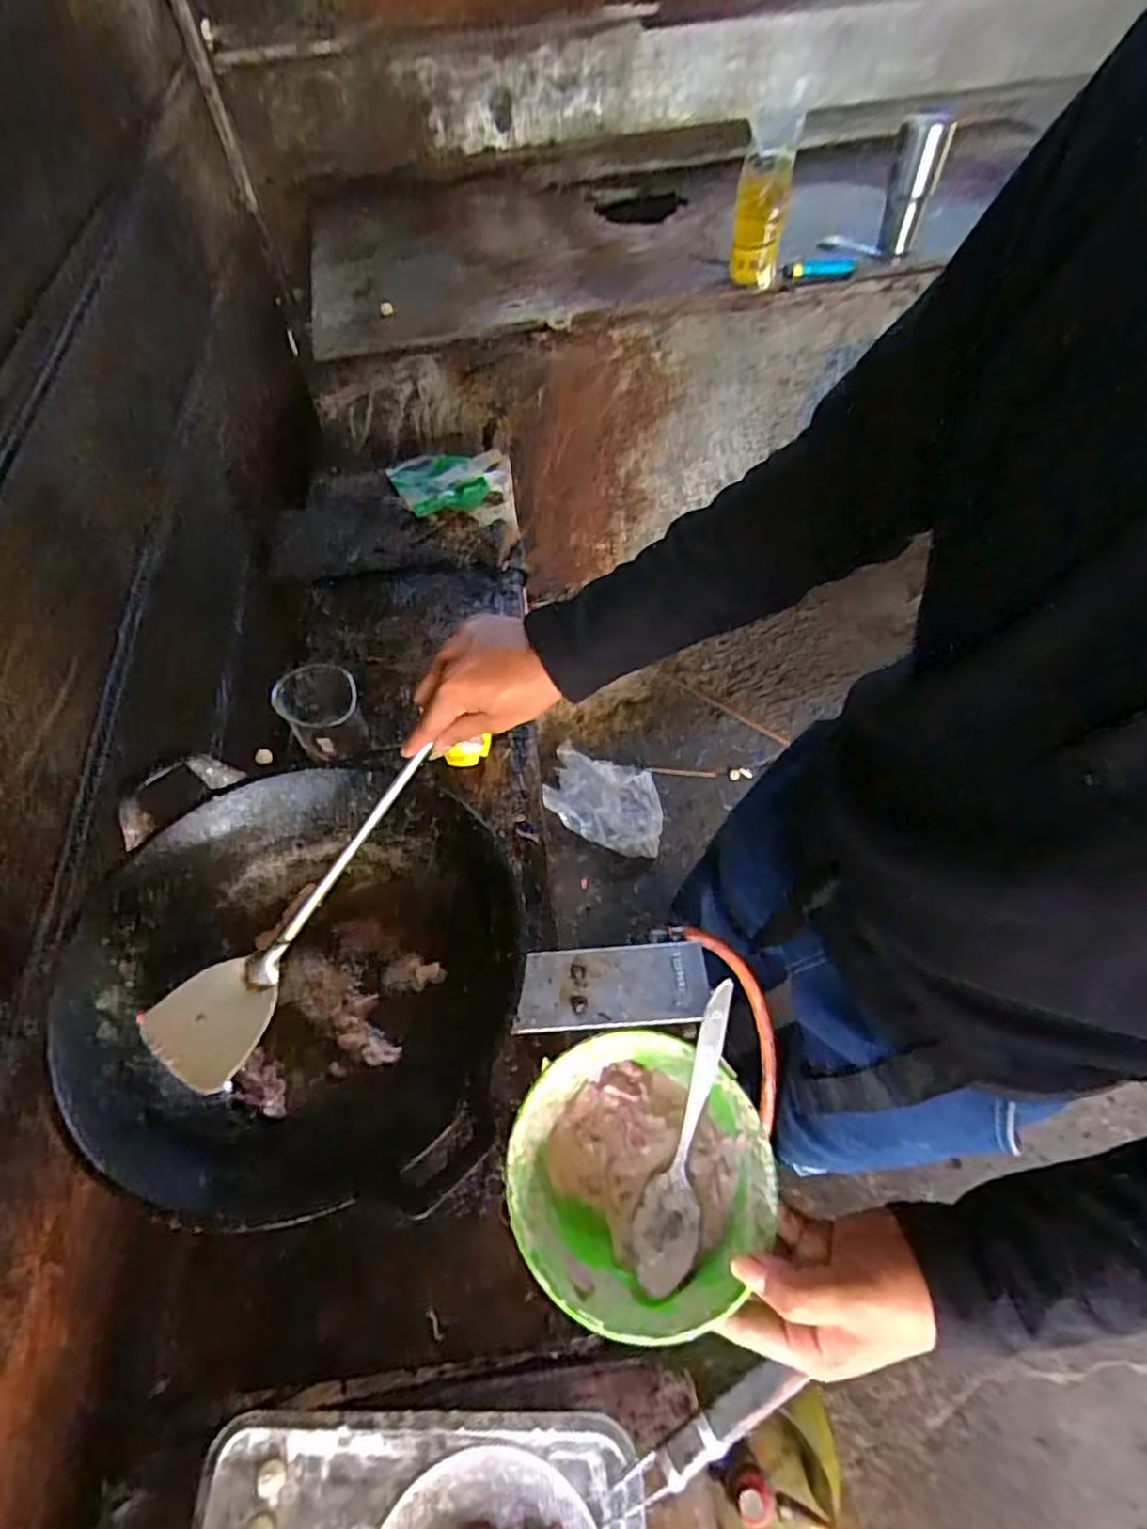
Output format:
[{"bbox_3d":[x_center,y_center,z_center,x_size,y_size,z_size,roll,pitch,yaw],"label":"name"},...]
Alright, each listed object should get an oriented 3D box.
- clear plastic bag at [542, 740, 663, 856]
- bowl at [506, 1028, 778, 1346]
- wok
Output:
[{"bbox_3d":[0.072,0.083,1.577,0.257,0.084,0.231,5,56,6],"label":"clear plastic bag"},{"bbox_3d":[0.037,0.239,0.407,0.142,0.058,0.143,-1,56,2],"label":"bowl"},{"bbox_3d":[-0.251,0.194,0.643,0.363,0.156,0.373,0,56,3],"label":"wok"}]

